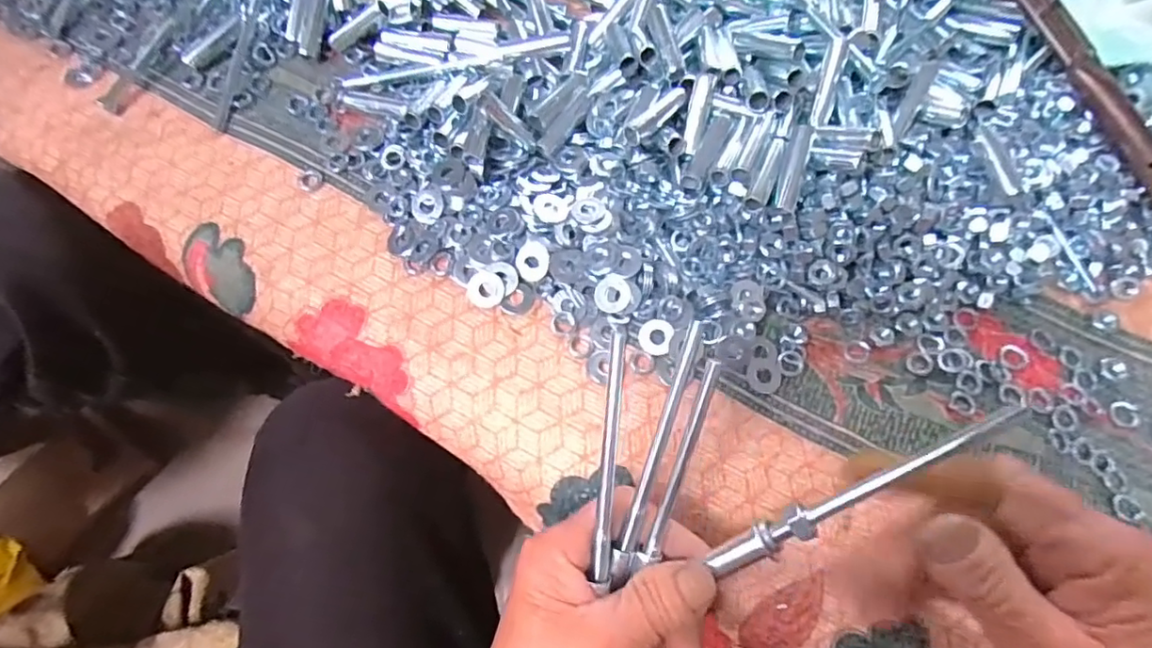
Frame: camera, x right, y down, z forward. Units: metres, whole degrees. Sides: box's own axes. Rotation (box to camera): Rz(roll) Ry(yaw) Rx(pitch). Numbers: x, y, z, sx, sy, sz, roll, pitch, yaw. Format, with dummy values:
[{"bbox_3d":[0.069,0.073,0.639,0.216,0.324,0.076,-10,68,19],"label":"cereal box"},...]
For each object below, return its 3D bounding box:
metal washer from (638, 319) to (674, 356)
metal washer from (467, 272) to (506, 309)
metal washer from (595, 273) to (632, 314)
[{"bbox_3d":[0.042,0.007,0.304,0.017,0.004,0.018,1,70,-2],"label":"metal washer"},{"bbox_3d":[-0.048,-0.018,0.308,0.018,0.005,0.019,1,70,-2],"label":"metal washer"},{"bbox_3d":[0.020,-0.016,0.307,0.018,0.004,0.020,11,93,3],"label":"metal washer"}]

